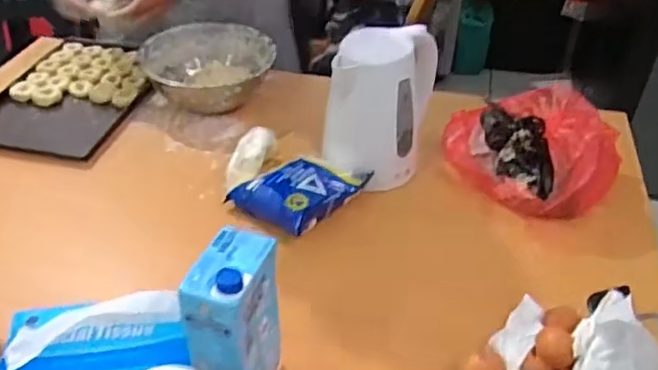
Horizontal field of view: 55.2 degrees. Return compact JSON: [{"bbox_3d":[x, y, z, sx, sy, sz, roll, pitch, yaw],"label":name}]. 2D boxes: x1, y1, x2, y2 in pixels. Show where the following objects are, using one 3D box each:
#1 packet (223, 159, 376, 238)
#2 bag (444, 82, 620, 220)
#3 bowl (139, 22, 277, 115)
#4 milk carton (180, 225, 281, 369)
[{"bbox_3d":[-0.043,-0.001,0.926,0.141,0.043,0.166,26,45,27],"label":"packet"},{"bbox_3d":[0.305,-0.069,0.955,0.259,0.145,0.209,19,42,20],"label":"bag"},{"bbox_3d":[-0.220,-0.223,1.161,0.229,0.082,0.245,1,39,-1],"label":"bowl"},{"bbox_3d":[-0.095,0.147,0.626,0.069,0.190,0.107,9,39,9],"label":"milk carton"}]

